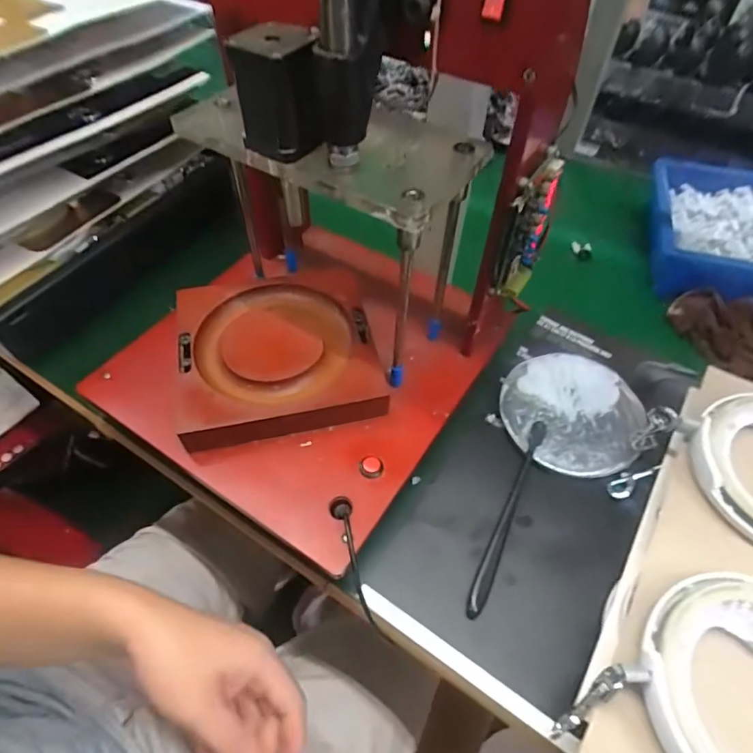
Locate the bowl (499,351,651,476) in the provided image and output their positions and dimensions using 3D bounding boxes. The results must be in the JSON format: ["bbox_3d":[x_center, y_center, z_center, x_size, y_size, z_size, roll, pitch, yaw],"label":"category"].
[{"bbox_3d":[0.186,0.032,0.468,0.125,0.017,0.122,1,52,-1],"label":"bowl"}]

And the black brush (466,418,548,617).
[{"bbox_3d":[0.109,0.111,0.408,0.014,0.023,0.175,23,55,15],"label":"black brush"}]

